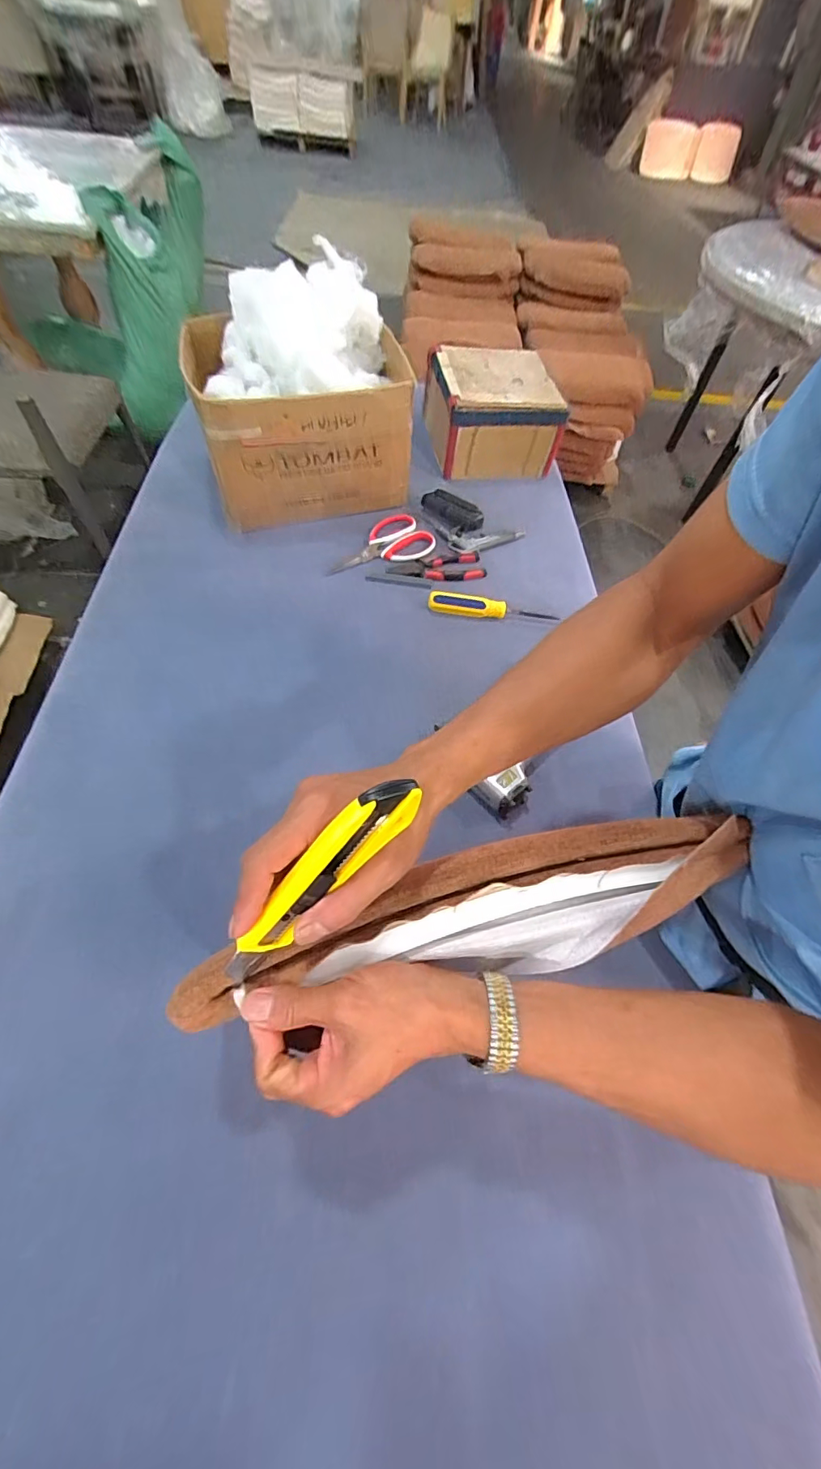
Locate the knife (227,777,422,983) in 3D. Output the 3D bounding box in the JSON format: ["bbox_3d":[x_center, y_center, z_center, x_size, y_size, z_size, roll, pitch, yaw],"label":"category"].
[{"bbox_3d":[-0.058,0.086,0.278,0.166,0.025,0.023,-48,69,13],"label":"knife"}]

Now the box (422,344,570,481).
[{"bbox_3d":[0.149,-0.580,0.882,0.204,0.122,0.196,-6,59,-8],"label":"box"}]

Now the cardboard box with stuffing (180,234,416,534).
[{"bbox_3d":[-0.163,-0.509,0.750,0.310,0.258,0.248,-9,60,-10],"label":"cardboard box with stuffing"}]

